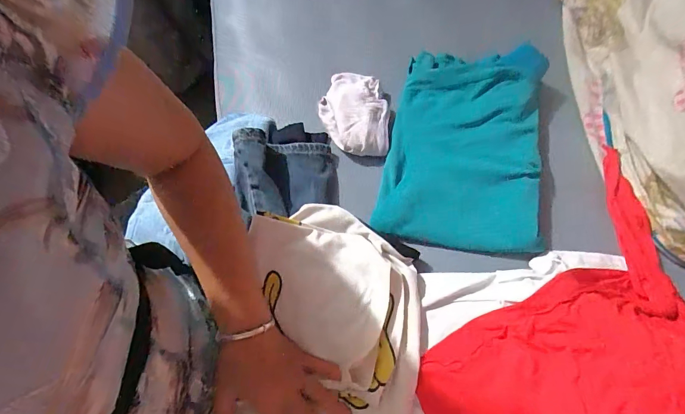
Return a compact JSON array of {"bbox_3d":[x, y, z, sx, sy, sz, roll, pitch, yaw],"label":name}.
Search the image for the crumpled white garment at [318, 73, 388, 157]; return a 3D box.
[{"bbox_3d":[0.017,-0.152,0.565,0.103,0.031,0.146,1,66,2],"label":"crumpled white garment"}]

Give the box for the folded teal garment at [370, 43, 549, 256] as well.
[{"bbox_3d":[0.178,-0.096,0.534,0.210,0.041,0.322,12,66,7],"label":"folded teal garment"}]

